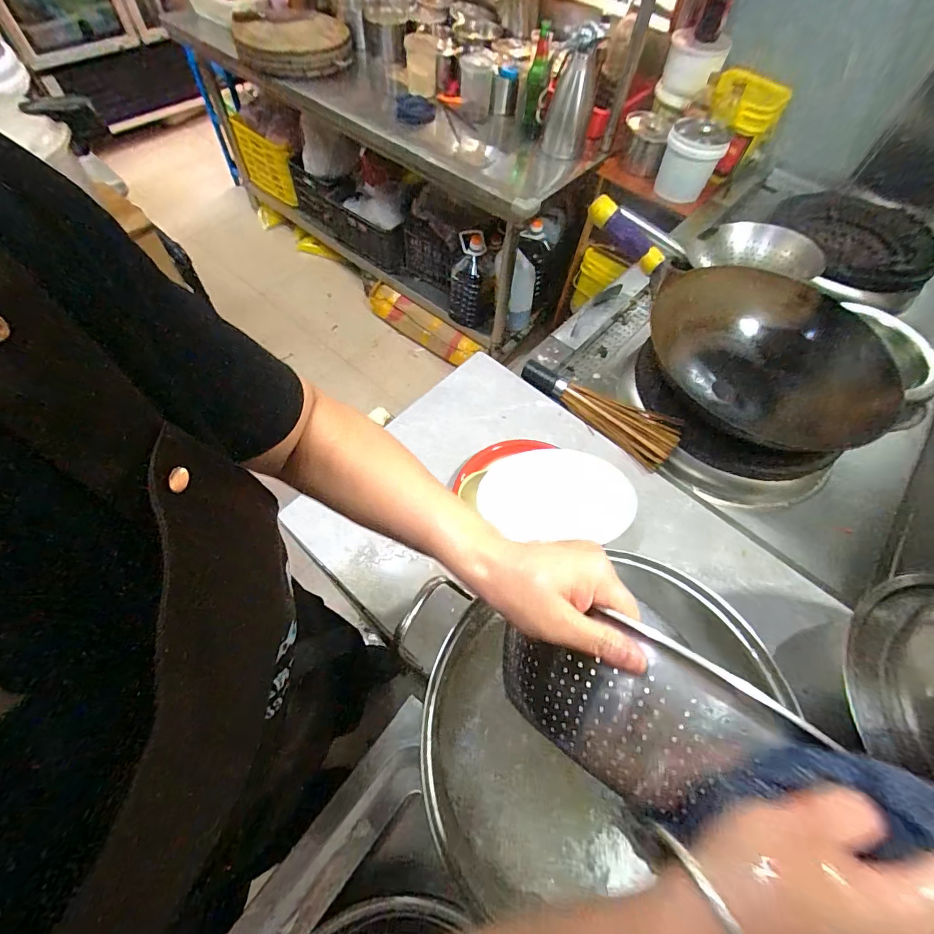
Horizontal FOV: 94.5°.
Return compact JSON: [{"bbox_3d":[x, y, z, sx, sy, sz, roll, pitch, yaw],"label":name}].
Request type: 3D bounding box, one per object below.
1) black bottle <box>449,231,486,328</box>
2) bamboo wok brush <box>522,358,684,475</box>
[{"bbox_3d":[-0.004,-0.699,1.641,0.117,0.341,0.106,0,61,-4],"label":"black bottle"},{"bbox_3d":[0.228,-0.104,0.783,0.307,0.045,0.087,31,63,12],"label":"bamboo wok brush"}]

